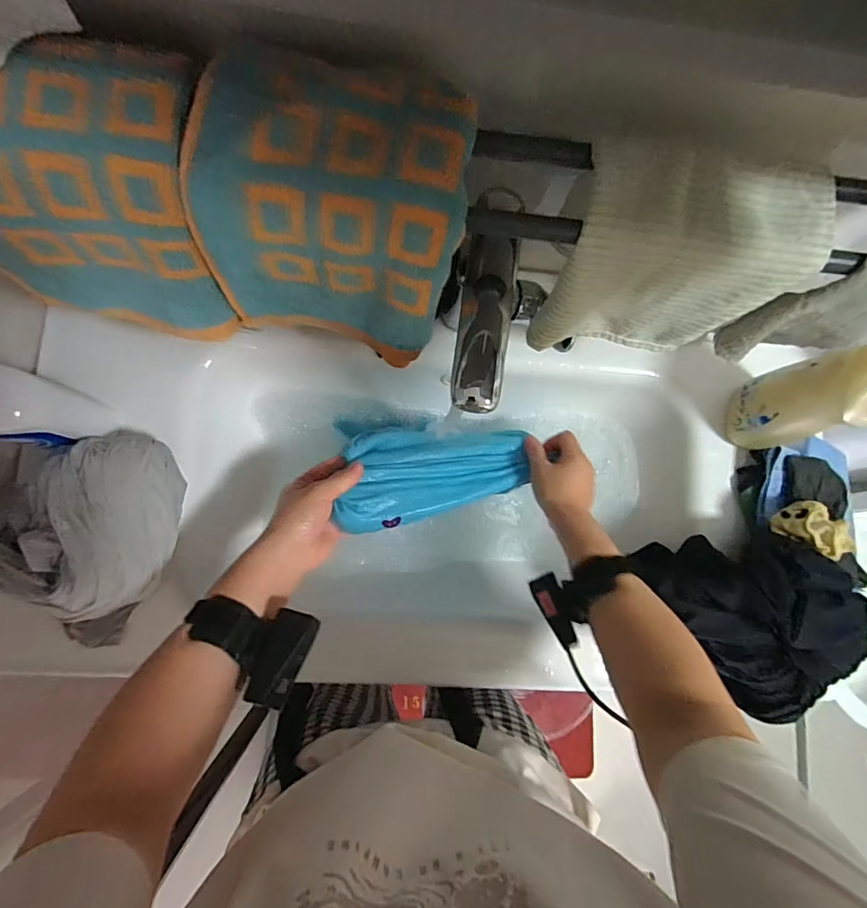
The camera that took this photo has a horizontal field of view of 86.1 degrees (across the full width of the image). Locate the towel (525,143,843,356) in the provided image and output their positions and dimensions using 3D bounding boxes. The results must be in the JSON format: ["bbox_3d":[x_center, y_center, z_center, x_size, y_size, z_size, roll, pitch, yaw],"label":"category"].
[{"bbox_3d":[0.170,-0.144,0.356,0.164,0.135,0.087,2,83,-5],"label":"towel"}]

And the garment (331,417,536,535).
[{"bbox_3d":[-0.001,0.003,0.523,0.216,0.088,0.124,-14,85,-7],"label":"garment"}]

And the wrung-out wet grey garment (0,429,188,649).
[{"bbox_3d":[-0.313,0.078,0.428,0.129,0.083,0.201,26,81,-2],"label":"wrung-out wet grey garment"}]

